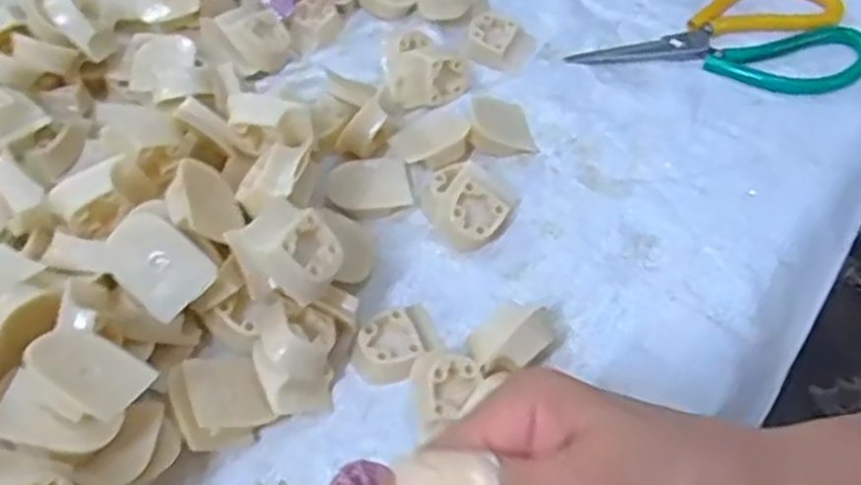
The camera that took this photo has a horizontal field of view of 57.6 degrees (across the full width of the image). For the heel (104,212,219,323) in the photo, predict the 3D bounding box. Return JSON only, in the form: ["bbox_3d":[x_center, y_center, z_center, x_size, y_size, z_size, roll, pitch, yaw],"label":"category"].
[{"bbox_3d":[-0.127,0.009,0.371,0.038,0.016,0.047,-36,98,2],"label":"heel"}]

